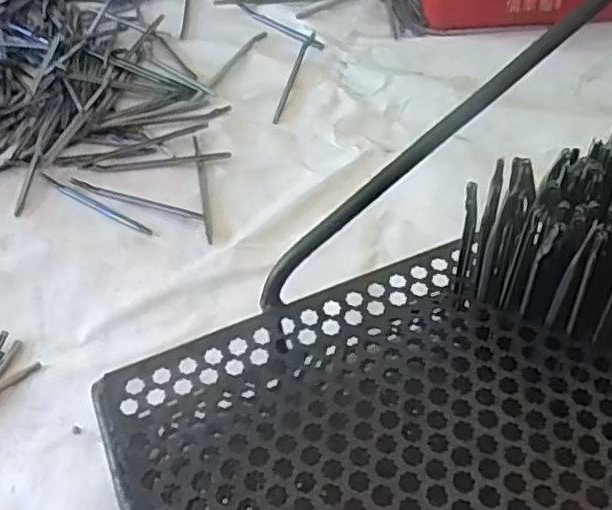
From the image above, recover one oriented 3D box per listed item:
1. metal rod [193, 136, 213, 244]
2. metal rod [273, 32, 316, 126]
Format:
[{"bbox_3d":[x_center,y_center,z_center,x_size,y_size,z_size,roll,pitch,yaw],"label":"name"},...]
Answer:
[{"bbox_3d":[-0.079,-0.053,0.510,0.007,0.004,0.113,-11,51,-3],"label":"metal rod"},{"bbox_3d":[-0.010,-0.163,0.594,0.009,0.007,0.133,9,52,13],"label":"metal rod"}]

